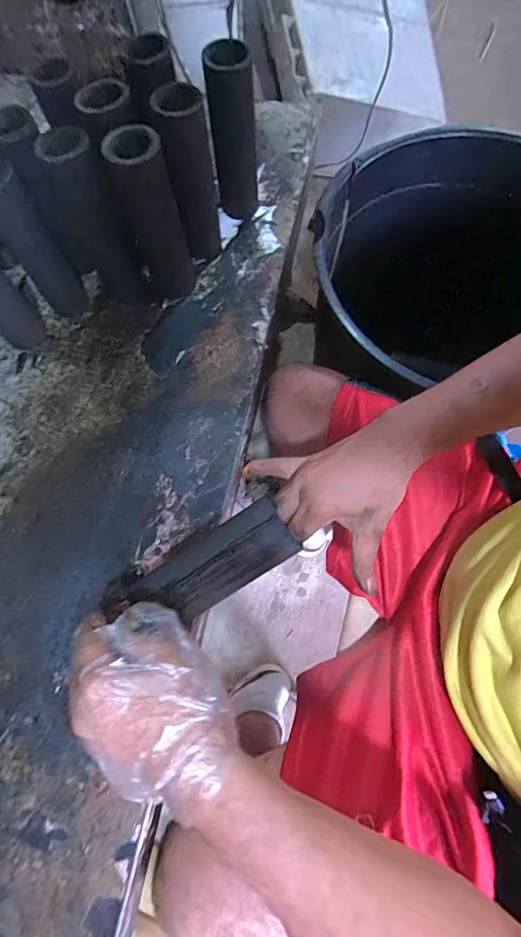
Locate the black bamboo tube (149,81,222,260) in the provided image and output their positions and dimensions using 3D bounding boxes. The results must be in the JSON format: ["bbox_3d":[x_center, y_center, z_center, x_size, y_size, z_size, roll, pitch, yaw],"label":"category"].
[{"bbox_3d":[-0.076,-0.321,0.500,0.048,0.178,0.058,-11,68,1],"label":"black bamboo tube"}]

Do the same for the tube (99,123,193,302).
[{"bbox_3d":[-0.121,-0.278,0.501,0.062,0.202,0.059,-21,68,-3],"label":"tube"}]

